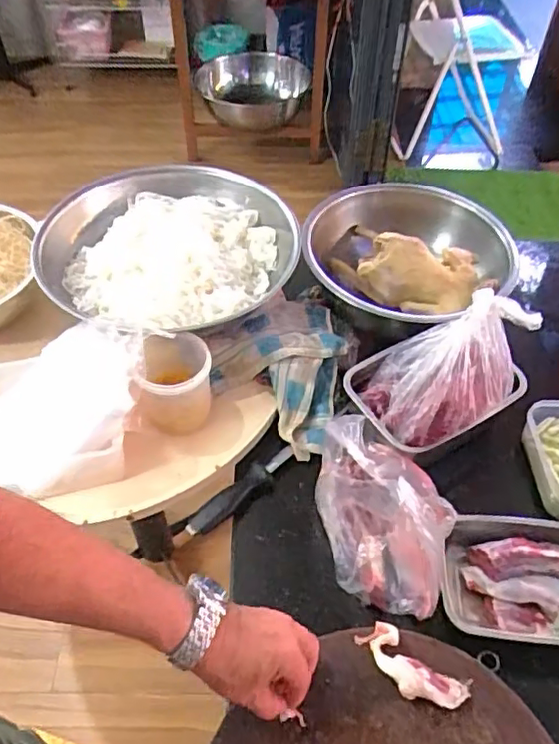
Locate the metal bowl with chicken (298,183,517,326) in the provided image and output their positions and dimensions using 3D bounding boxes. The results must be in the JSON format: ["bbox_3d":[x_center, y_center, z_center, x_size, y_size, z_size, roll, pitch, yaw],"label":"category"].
[{"bbox_3d":[0.194,-0.155,0.912,0.294,0.120,0.295,0,49,-1],"label":"metal bowl with chicken"}]

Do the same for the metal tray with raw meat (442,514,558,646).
[{"bbox_3d":[0.268,0.231,0.645,0.192,0.057,0.133,4,50,2],"label":"metal tray with raw meat"}]

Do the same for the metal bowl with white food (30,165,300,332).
[{"bbox_3d":[-0.151,-0.178,0.845,0.297,0.079,0.362,25,54,19],"label":"metal bowl with white food"}]

